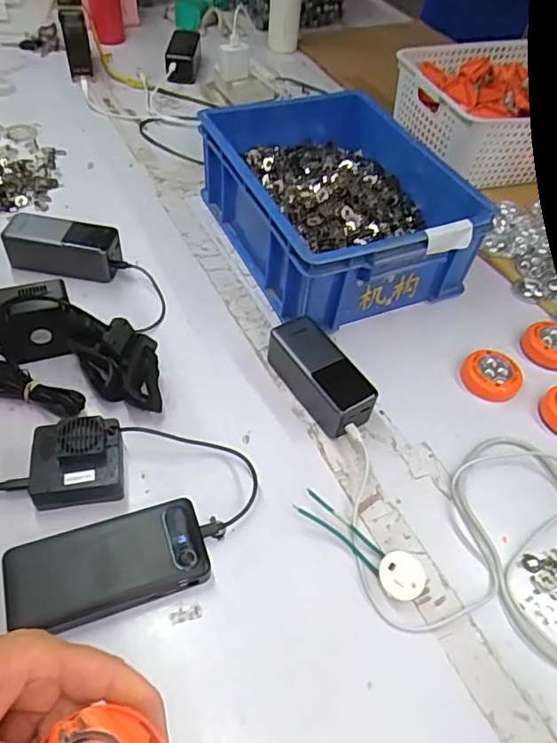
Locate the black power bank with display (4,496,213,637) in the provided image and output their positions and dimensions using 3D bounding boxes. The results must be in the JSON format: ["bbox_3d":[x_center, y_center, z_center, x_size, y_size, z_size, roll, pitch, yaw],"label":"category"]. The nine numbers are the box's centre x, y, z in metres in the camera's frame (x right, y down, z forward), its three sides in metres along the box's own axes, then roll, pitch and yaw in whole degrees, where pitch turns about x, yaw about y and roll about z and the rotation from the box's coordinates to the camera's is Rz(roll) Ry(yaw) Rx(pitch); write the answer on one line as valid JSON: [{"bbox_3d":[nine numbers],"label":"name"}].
[{"bbox_3d":[-0.138,0.161,0.449,0.153,0.031,0.075,-14,53,-17],"label":"black power bank with display"}]

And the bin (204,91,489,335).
[{"bbox_3d":[0.076,-0.233,0.737,0.282,0.116,0.362,-15,54,-18],"label":"bin"}]

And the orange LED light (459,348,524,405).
[{"bbox_3d":[0.248,0.003,0.634,0.066,0.018,0.063,3,50,-4],"label":"orange LED light"}]

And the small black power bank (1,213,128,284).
[{"bbox_3d":[-0.262,-0.151,0.674,0.135,0.052,0.065,9,50,1],"label":"small black power bank"}]

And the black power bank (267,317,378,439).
[{"bbox_3d":[0.041,0.004,0.586,0.059,0.053,0.133,-28,58,-26],"label":"black power bank"}]

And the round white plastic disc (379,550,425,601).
[{"bbox_3d":[0.106,0.177,0.472,0.039,0.021,0.038,3,50,-4],"label":"round white plastic disc"}]

